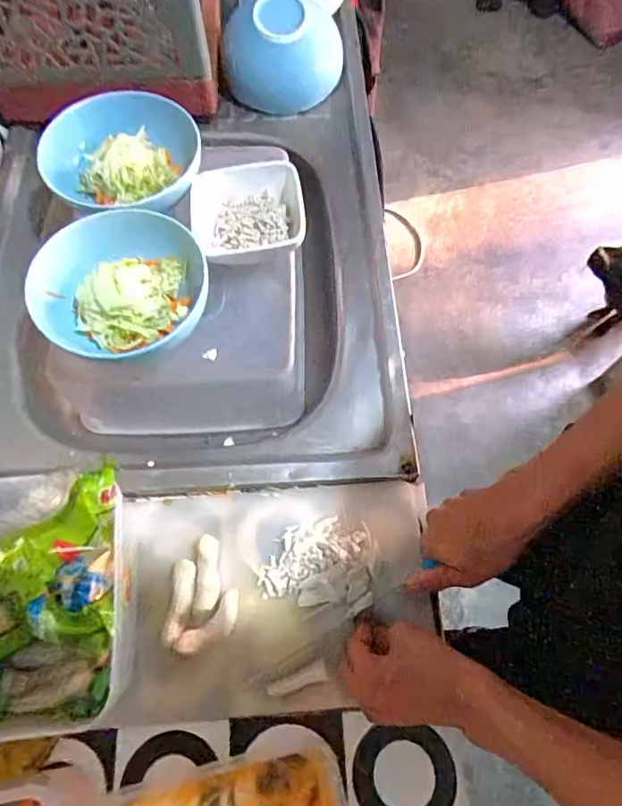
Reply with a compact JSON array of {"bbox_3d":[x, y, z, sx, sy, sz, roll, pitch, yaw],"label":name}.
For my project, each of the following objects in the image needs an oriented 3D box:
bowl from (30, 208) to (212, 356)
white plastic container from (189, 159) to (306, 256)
[{"bbox_3d":[-0.184,-0.110,0.504,0.168,0.057,0.145,-24,70,-9],"label":"bowl"},{"bbox_3d":[-0.071,-0.208,0.559,0.125,0.050,0.106,0,68,0],"label":"white plastic container"}]

